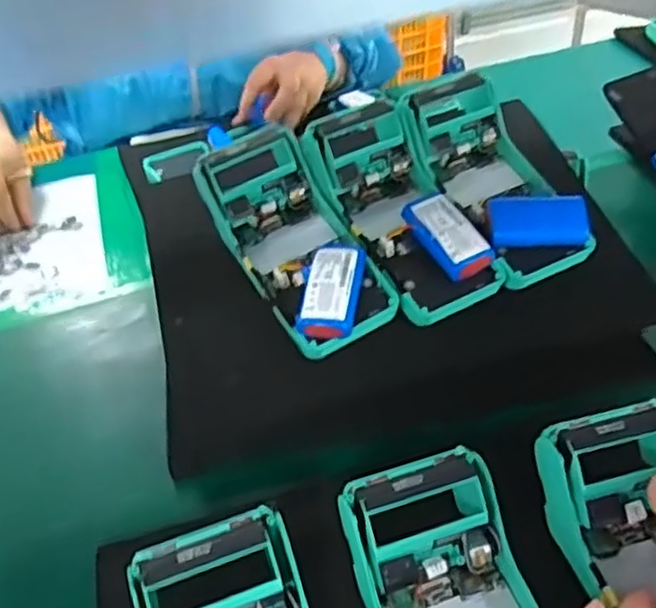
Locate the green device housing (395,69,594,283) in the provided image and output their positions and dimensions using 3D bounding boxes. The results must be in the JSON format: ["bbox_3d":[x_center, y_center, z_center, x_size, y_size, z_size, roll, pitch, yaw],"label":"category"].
[{"bbox_3d":[0.120,-0.094,0.518,0.087,0.054,0.177,-18,70,-16],"label":"green device housing"}]

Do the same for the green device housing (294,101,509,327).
[{"bbox_3d":[0.050,-0.069,0.496,0.083,0.056,0.176,-18,68,-16],"label":"green device housing"}]

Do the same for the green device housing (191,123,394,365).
[{"bbox_3d":[-0.026,-0.040,0.488,0.086,0.051,0.170,-23,69,-21],"label":"green device housing"}]

